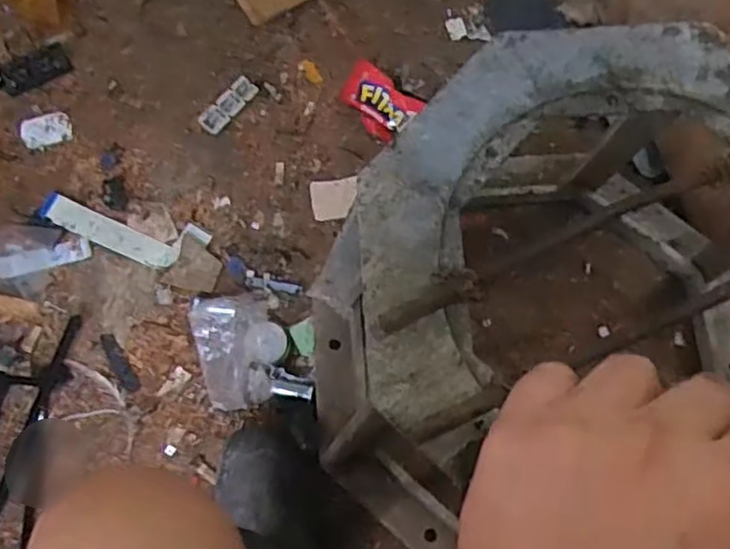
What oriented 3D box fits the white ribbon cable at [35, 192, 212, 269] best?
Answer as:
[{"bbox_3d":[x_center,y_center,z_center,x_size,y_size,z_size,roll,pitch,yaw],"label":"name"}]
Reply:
[{"bbox_3d":[-0.305,-0.051,0.858,0.209,0.009,0.065,13,72,2],"label":"white ribbon cable"}]

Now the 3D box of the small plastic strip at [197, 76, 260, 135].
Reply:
[{"bbox_3d":[-0.181,-0.225,0.913,0.033,0.005,0.094,39,70,-7],"label":"small plastic strip"}]

